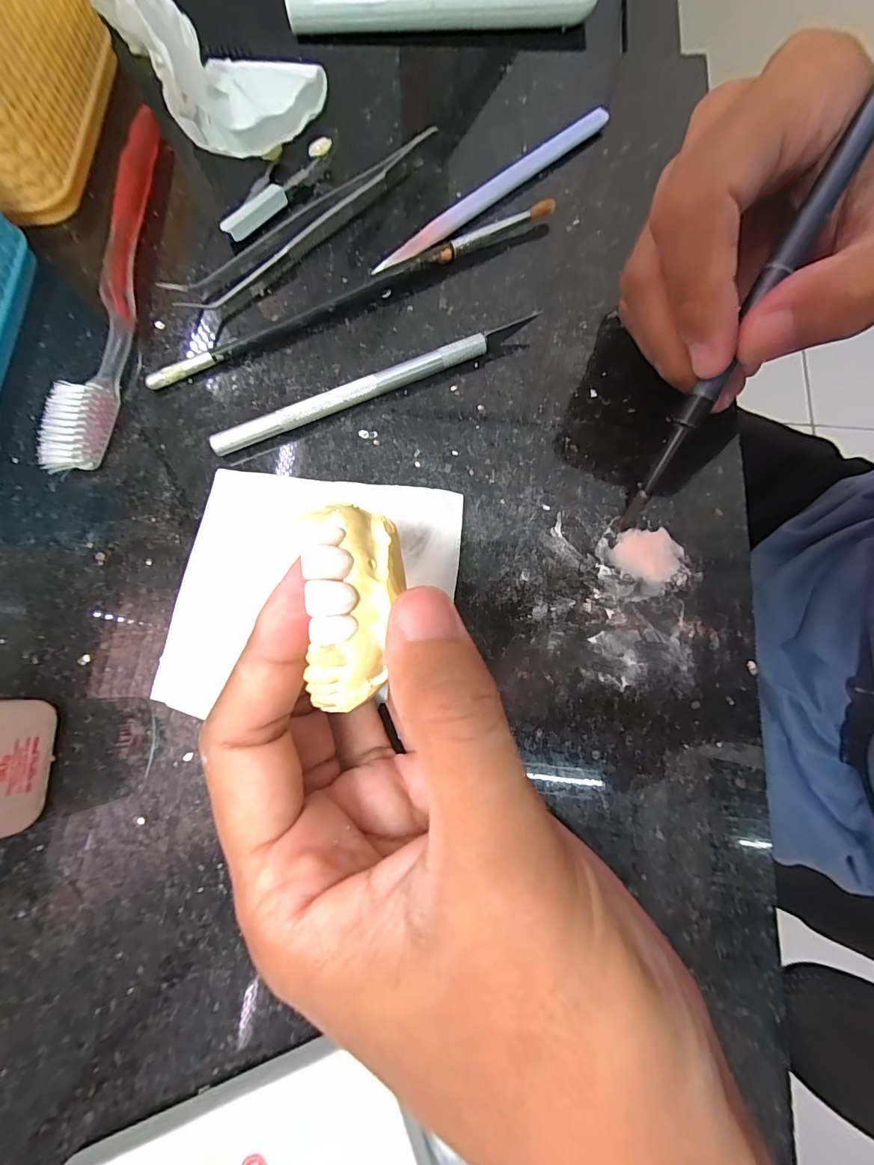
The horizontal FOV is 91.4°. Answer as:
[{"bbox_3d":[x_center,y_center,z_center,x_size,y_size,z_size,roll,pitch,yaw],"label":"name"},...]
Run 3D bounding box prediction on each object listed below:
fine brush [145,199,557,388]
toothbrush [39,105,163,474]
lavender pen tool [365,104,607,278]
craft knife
[{"bbox_3d":[-0.035,-0.126,0.182,0.186,0.010,0.012,-26,77,-5],"label":"fine brush"},{"bbox_3d":[-0.138,-0.133,0.183,0.020,0.016,0.185,2,77,2],"label":"toothbrush"},{"bbox_3d":[0.026,-0.179,0.194,0.134,0.004,0.010,-40,96,-7],"label":"lavender pen tool"},{"bbox_3d":[-0.025,-0.079,0.170,0.132,0.009,0.007,-23,77,-5],"label":"craft knife"}]

